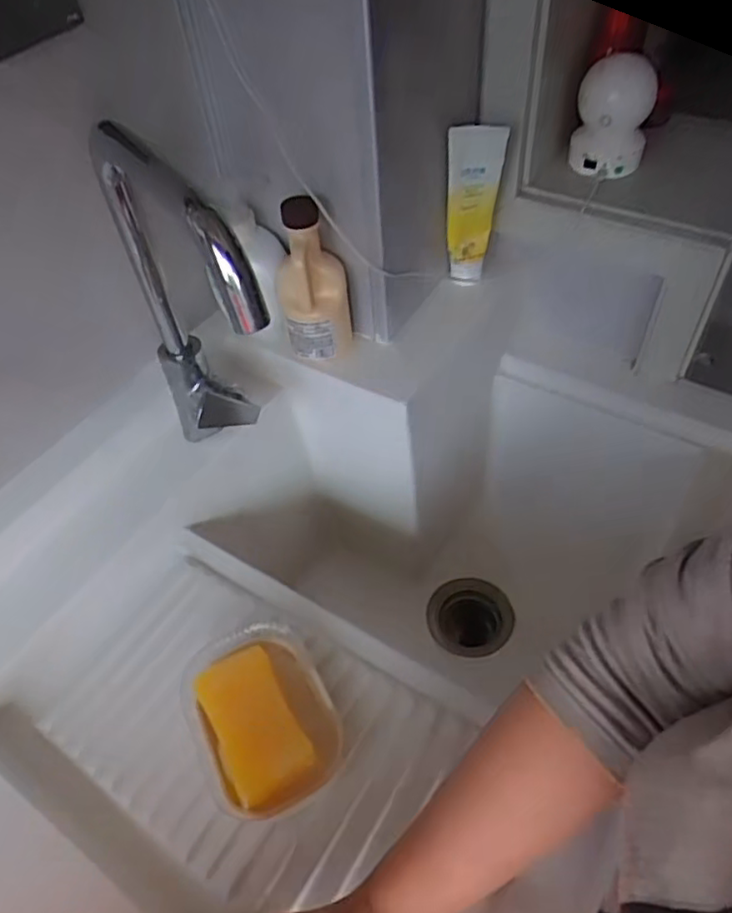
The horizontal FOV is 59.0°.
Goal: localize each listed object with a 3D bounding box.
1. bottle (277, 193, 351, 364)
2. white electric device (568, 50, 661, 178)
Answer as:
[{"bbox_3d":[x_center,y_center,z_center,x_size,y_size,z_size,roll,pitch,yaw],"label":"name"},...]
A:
[{"bbox_3d":[-0.052,-0.173,0.652,0.069,0.169,0.050,-12,50,-5],"label":"bottle"},{"bbox_3d":[0.274,-0.381,0.724,0.078,0.123,0.060,-6,31,-7],"label":"white electric device"}]

